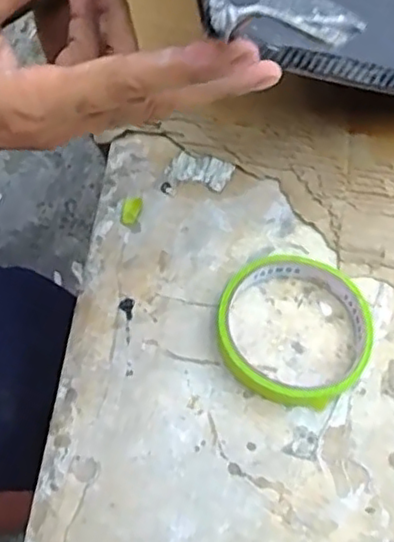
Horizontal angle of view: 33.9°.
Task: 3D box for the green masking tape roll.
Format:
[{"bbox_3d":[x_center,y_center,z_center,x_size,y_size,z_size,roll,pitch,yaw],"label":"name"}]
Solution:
[{"bbox_3d":[0.056,0.033,0.377,0.088,0.017,0.085,0,64,-1],"label":"green masking tape roll"}]

